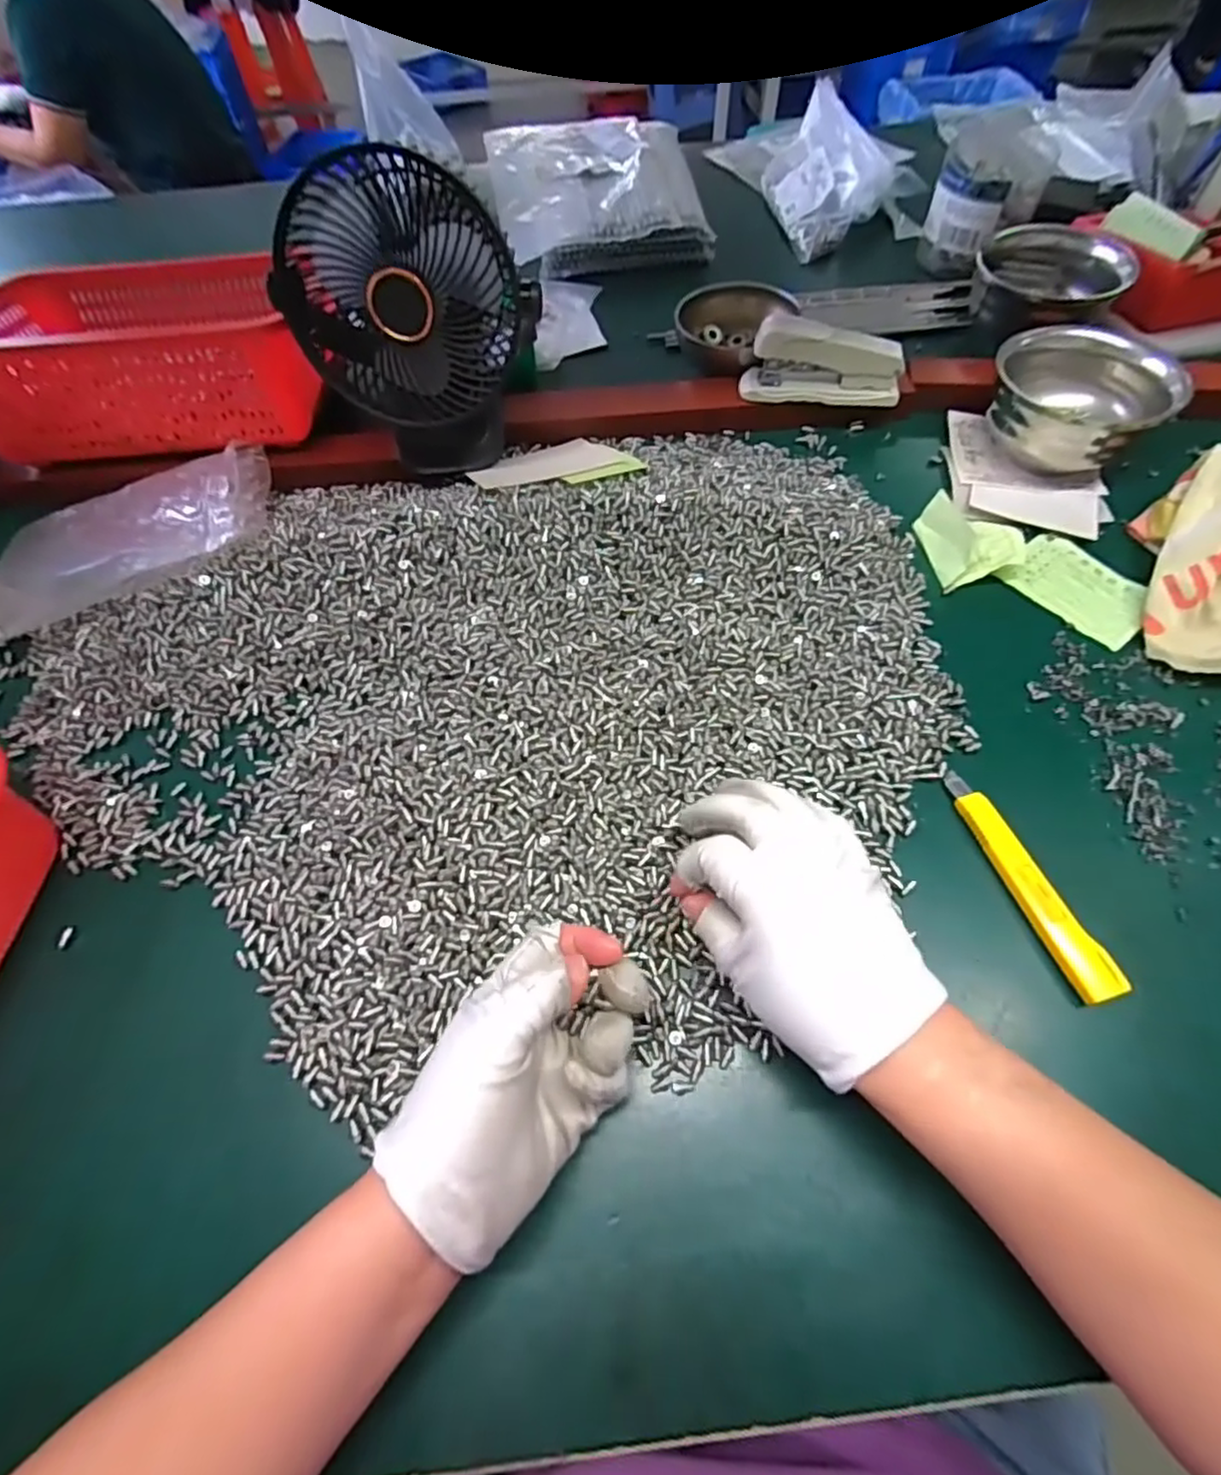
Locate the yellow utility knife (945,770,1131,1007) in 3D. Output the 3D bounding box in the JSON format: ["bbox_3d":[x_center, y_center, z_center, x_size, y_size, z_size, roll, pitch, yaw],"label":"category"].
[{"bbox_3d":[0.216,0.073,0.334,0.021,0.012,0.126,-19,61,-9],"label":"yellow utility knife"}]

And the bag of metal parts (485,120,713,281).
[{"bbox_3d":[-0.020,-0.641,0.742,0.232,0.042,0.293,-7,63,-1],"label":"bag of metal parts"}]

